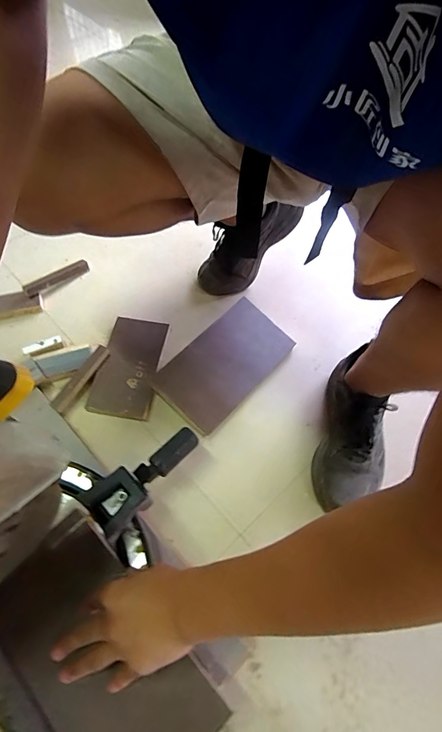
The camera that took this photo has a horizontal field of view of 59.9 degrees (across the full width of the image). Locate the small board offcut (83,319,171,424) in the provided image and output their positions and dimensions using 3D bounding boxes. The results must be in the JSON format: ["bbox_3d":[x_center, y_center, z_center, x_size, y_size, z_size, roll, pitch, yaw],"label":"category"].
[{"bbox_3d":[-0.168,-0.001,0.716,0.108,0.018,0.201,10,60,2],"label":"small board offcut"}]

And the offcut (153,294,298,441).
[{"bbox_3d":[0.009,-0.007,0.711,0.142,0.011,0.262,42,63,7],"label":"offcut"}]

